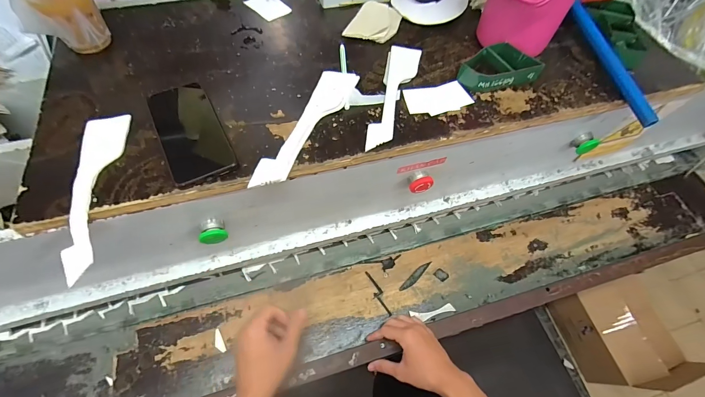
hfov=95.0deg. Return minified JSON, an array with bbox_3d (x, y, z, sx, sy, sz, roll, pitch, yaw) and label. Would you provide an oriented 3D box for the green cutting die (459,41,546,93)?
[{"bbox_3d":[0.219,-0.202,0.495,0.115,0.030,0.070,-14,60,-12],"label":"green cutting die"}]

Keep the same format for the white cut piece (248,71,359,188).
[{"bbox_3d":[-0.056,-0.097,0.429,0.052,0.010,0.216,22,63,7],"label":"white cut piece"}]

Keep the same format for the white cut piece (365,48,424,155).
[{"bbox_3d":[0.063,-0.154,0.471,0.047,0.008,0.214,15,60,1],"label":"white cut piece"}]

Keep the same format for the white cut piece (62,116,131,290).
[{"bbox_3d":[-0.300,-0.010,0.383,0.045,0.043,0.198,-5,59,-7],"label":"white cut piece"}]

